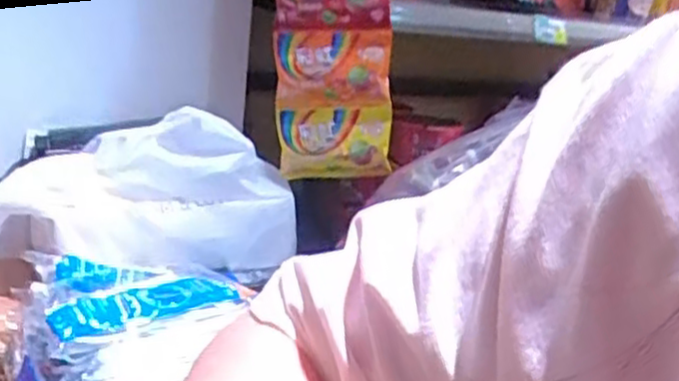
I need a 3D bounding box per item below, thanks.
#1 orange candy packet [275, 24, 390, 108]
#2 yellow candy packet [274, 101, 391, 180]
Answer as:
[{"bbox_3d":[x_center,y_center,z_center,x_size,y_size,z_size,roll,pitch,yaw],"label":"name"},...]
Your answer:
[{"bbox_3d":[-0.002,-0.164,1.006,0.155,0.116,0.046,-11,38,-16],"label":"orange candy packet"},{"bbox_3d":[-0.007,-0.066,1.072,0.160,0.125,0.049,-5,36,-4],"label":"yellow candy packet"}]

